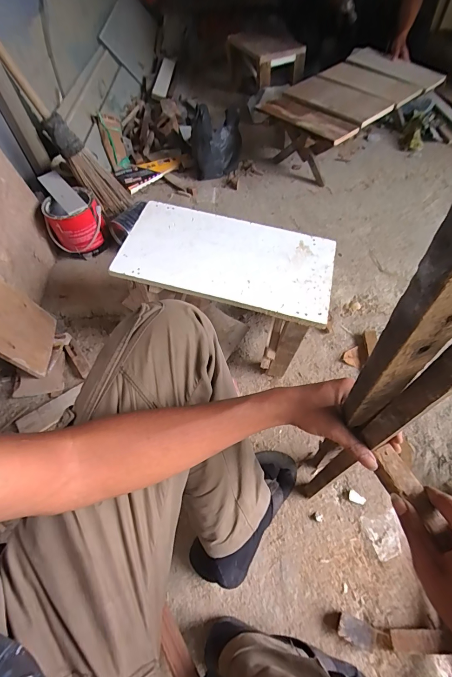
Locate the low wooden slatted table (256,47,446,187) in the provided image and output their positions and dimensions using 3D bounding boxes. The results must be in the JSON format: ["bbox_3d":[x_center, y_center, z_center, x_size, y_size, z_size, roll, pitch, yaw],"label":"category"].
[{"bbox_3d":[0.433,-0.830,1.248,0.370,0.213,0.665,34,64,23],"label":"low wooden slatted table"}]

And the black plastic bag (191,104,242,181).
[{"bbox_3d":[-0.033,-0.714,1.217,0.181,0.198,0.123,-9,56,-2],"label":"black plastic bag"}]

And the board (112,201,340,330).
[{"bbox_3d":[0.004,-0.166,0.677,0.421,0.017,0.221,14,60,4],"label":"board"}]

